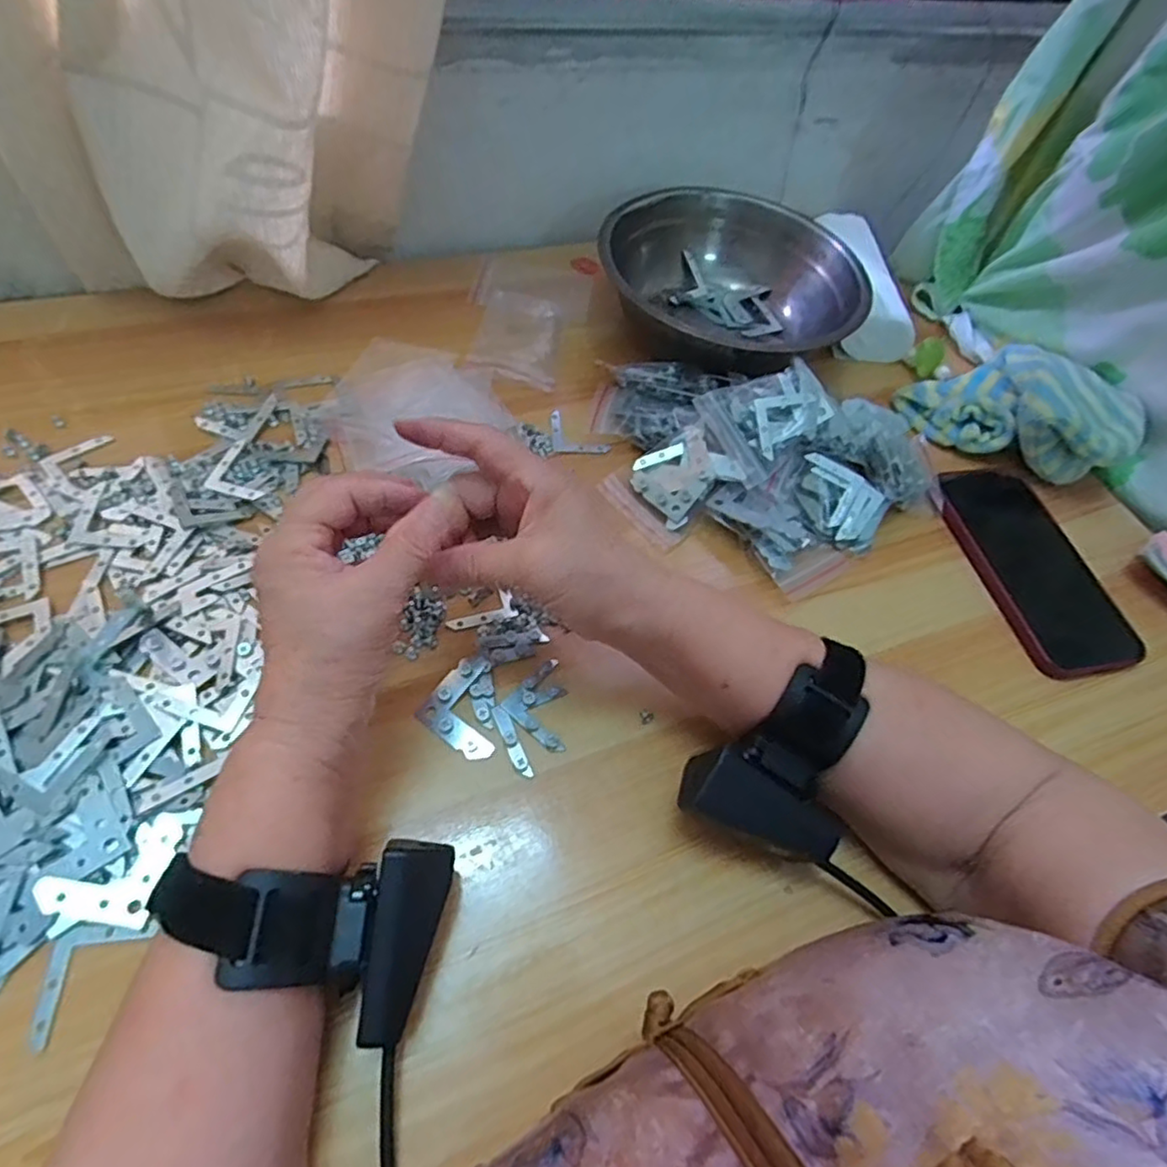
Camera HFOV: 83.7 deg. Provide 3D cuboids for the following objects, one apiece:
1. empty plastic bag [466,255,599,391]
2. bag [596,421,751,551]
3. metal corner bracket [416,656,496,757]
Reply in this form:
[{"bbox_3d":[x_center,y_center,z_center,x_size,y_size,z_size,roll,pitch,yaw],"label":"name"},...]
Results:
[{"bbox_3d":[-0.046,-0.226,0.534,0.095,0.010,0.172,10,56,-2],"label":"empty plastic bag"},{"bbox_3d":[0.064,-0.071,0.442,0.070,0.017,0.061,-43,68,-1],"label":"bag"},{"bbox_3d":[-0.058,0.066,0.350,0.045,0.007,0.047,34,59,14],"label":"metal corner bracket"}]

